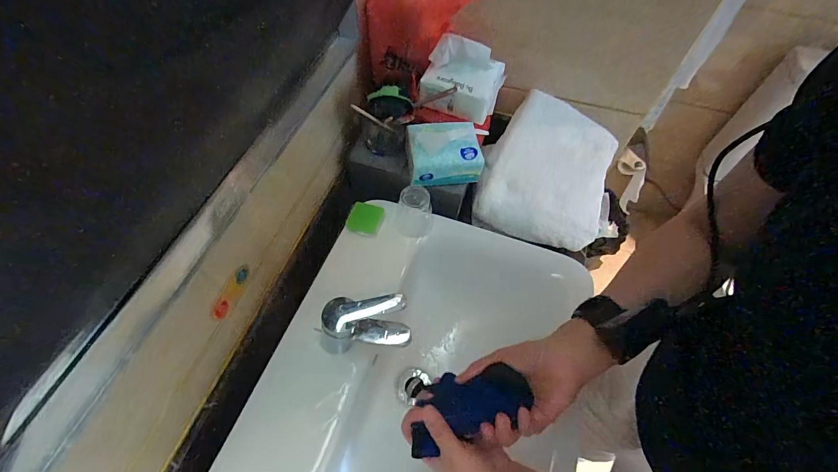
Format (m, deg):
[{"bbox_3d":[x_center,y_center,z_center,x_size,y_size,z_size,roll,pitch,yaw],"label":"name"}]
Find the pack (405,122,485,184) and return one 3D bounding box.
[{"bbox_3d":[0.045,-0.152,0.661,0.125,0.076,0.092,-6,58,-6],"label":"pack"}]

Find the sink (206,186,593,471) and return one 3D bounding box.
[{"bbox_3d":[0.009,0.226,0.576,0.437,0.154,0.541,17,58,9],"label":"sink"}]

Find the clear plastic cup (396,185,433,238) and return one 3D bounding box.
[{"bbox_3d":[-0.007,-0.041,0.638,0.061,0.075,0.058,1,57,-1],"label":"clear plastic cup"}]

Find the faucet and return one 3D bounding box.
[{"bbox_3d":[-0.068,0.126,0.503,0.110,0.130,0.046,1,57,-1],"label":"faucet"}]

